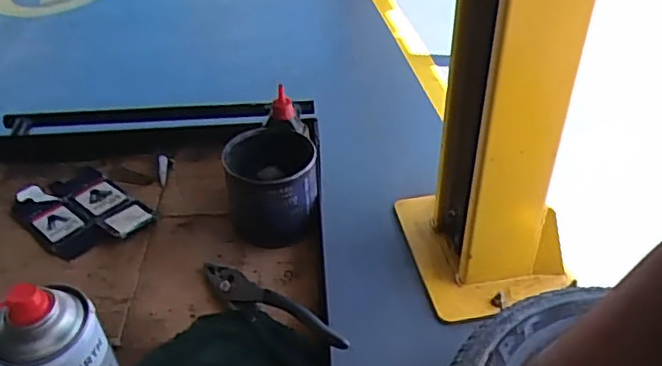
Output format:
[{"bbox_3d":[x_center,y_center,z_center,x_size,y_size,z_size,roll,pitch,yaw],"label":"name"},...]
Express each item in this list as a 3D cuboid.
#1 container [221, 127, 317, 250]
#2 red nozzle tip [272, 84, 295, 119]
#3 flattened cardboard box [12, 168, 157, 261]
[{"bbox_3d":[-0.066,0.000,0.715,0.096,0.108,0.099,-5,40,-4],"label":"container"},{"bbox_3d":[-0.055,-0.092,0.727,0.025,0.035,0.018,-5,40,-3],"label":"red nozzle tip"},{"bbox_3d":[-0.301,0.032,0.761,0.163,0.014,0.111,29,48,32],"label":"flattened cardboard box"}]

